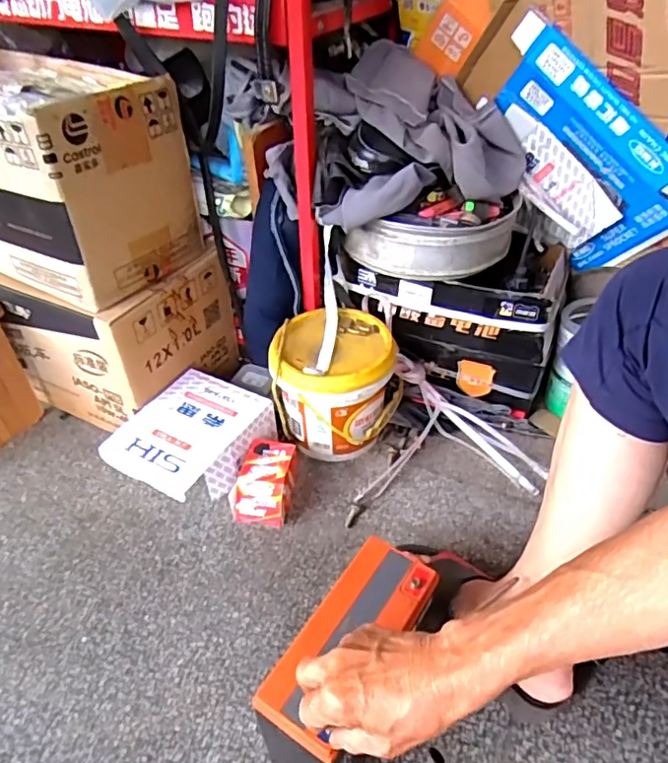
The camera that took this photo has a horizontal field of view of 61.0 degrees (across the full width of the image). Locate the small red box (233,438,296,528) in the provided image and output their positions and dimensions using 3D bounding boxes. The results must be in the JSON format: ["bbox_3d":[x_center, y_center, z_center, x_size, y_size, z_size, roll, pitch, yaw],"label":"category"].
[{"bbox_3d":[-0.094,0.139,0.783,0.075,0.064,0.108,3,42,6],"label":"small red box"}]

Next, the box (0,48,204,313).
[{"bbox_3d":[-0.399,-0.306,0.795,0.372,0.237,0.241,22,45,25],"label":"box"}]

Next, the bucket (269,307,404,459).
[{"bbox_3d":[0.007,0.009,0.848,0.184,0.169,0.167,0,40,1],"label":"bucket"}]

